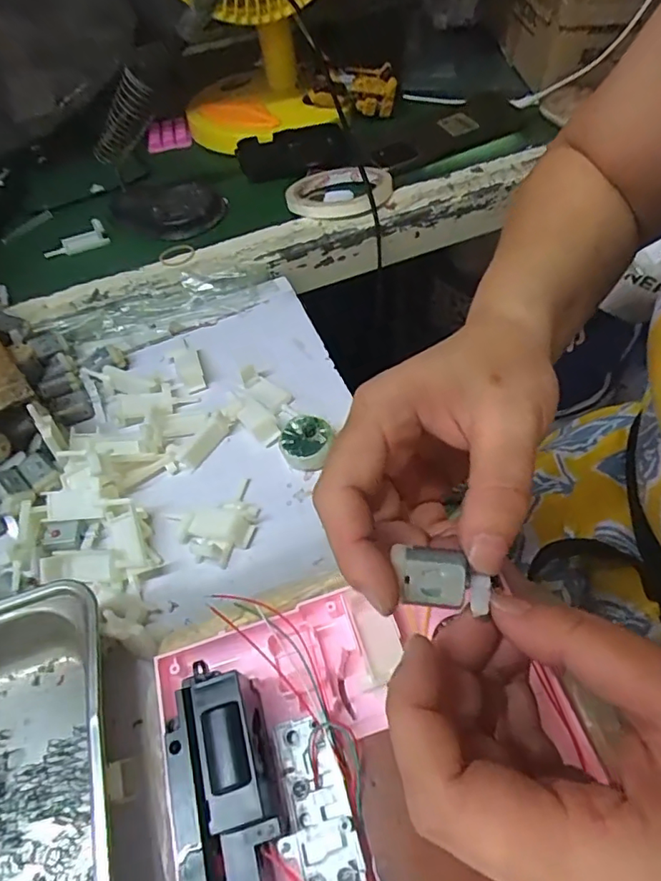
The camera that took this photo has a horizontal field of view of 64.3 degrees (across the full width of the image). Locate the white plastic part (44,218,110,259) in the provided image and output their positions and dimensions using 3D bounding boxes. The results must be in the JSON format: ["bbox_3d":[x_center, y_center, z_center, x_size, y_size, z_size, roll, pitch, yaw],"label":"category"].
[{"bbox_3d":[-0.241,-0.189,0.498,0.059,0.011,0.024,-18,84,2],"label":"white plastic part"}]

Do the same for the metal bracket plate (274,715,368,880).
[{"bbox_3d":[-0.004,0.146,0.197,0.027,0.007,0.075,-15,55,-6],"label":"metal bracket plate"}]

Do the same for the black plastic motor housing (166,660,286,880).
[{"bbox_3d":[-0.039,0.135,0.192,0.037,0.030,0.097,-14,55,-5],"label":"black plastic motor housing"}]

